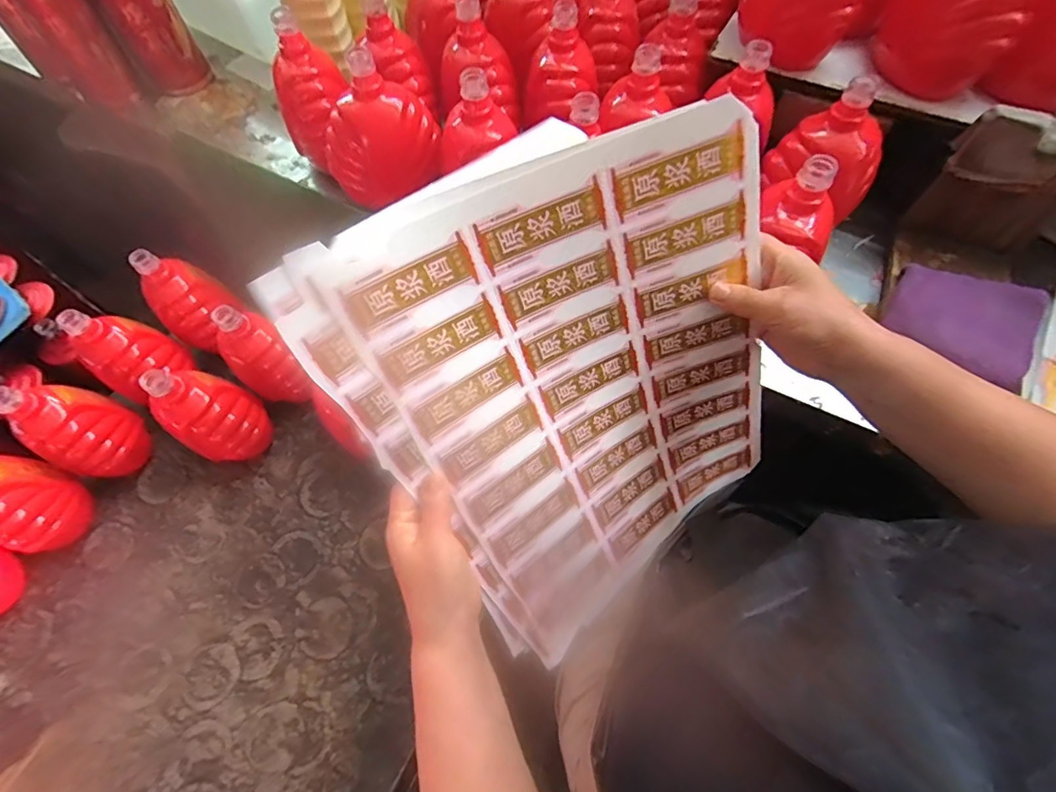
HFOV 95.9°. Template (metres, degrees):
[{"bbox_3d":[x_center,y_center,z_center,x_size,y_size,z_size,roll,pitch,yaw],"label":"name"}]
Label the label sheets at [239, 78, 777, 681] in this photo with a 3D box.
[{"bbox_3d":[0.054,0.010,0.409,0.328,0.416,0.056,-31,30,-7],"label":"label sheets"}]

